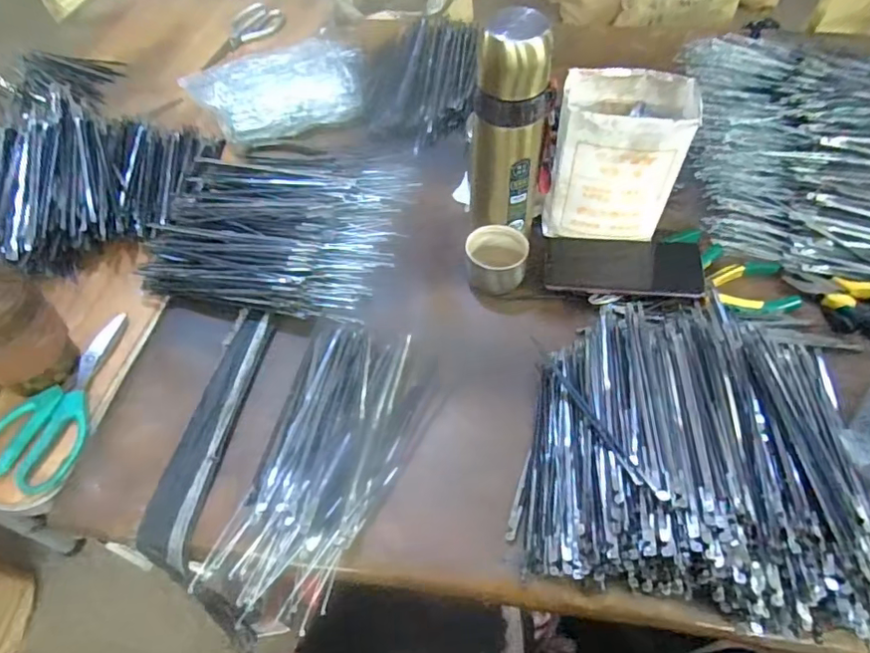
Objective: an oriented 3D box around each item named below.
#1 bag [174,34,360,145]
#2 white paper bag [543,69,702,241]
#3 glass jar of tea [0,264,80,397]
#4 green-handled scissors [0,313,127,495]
[{"bbox_3d":[-0.214,-0.345,0.795,0.227,0.050,0.205,-16,55,-10],"label":"bag"},{"bbox_3d":[0.185,-0.173,0.577,0.114,0.144,0.097,11,55,10],"label":"white paper bag"},{"bbox_3d":[-0.393,0.009,0.520,0.093,0.109,0.086,-1,53,1],"label":"glass jar of tea"},{"bbox_3d":[-0.363,0.065,0.536,0.089,0.014,0.186,0,53,2],"label":"green-handled scissors"}]

